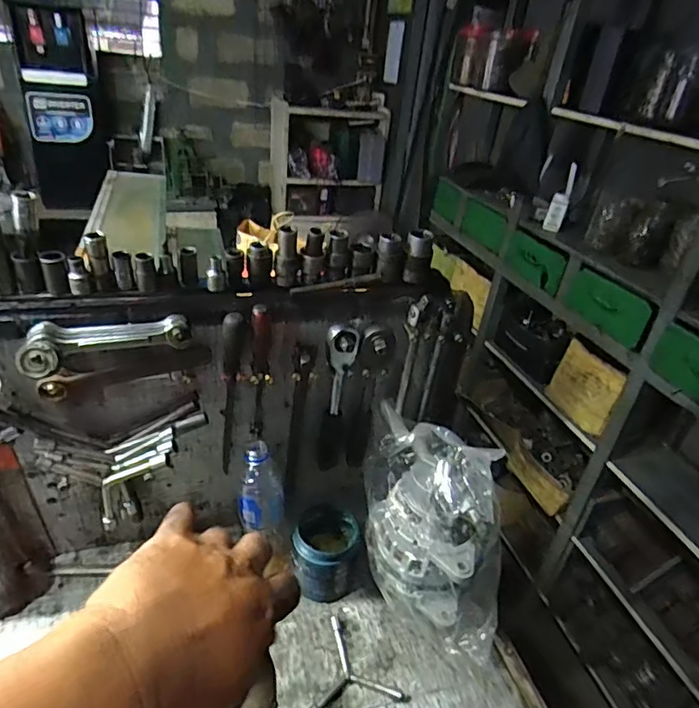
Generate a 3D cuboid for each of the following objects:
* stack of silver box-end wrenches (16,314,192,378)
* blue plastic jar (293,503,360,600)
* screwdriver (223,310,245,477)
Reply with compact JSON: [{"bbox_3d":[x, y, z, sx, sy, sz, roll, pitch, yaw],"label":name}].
[{"bbox_3d":[-0.258,-0.015,0.554,0.165,0.028,0.049,-10,35,-26],"label":"stack of silver box-end wrenches"},{"bbox_3d":[-0.037,0.282,0.731,0.084,0.106,0.078,5,31,-3],"label":"blue plastic jar"},{"bbox_3d":[-0.150,0.055,0.662,0.024,0.237,0.023,-10,35,-26],"label":"screwdriver"}]

